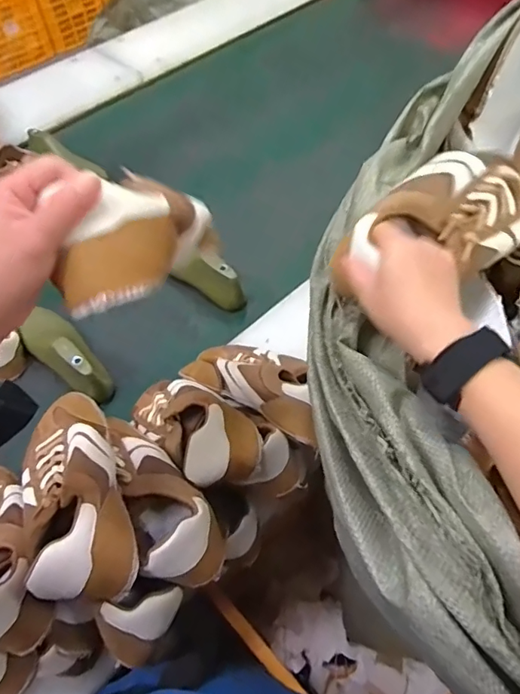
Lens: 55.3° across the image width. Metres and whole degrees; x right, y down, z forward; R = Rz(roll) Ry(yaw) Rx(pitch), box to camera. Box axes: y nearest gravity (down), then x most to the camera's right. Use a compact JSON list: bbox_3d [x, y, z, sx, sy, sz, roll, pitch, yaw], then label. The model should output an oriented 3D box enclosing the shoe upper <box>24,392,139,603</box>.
[{"bbox_3d":[-0.187,0.130,0.485,0.100,0.072,0.238,-25,41,-13],"label":"shoe upper"}]

